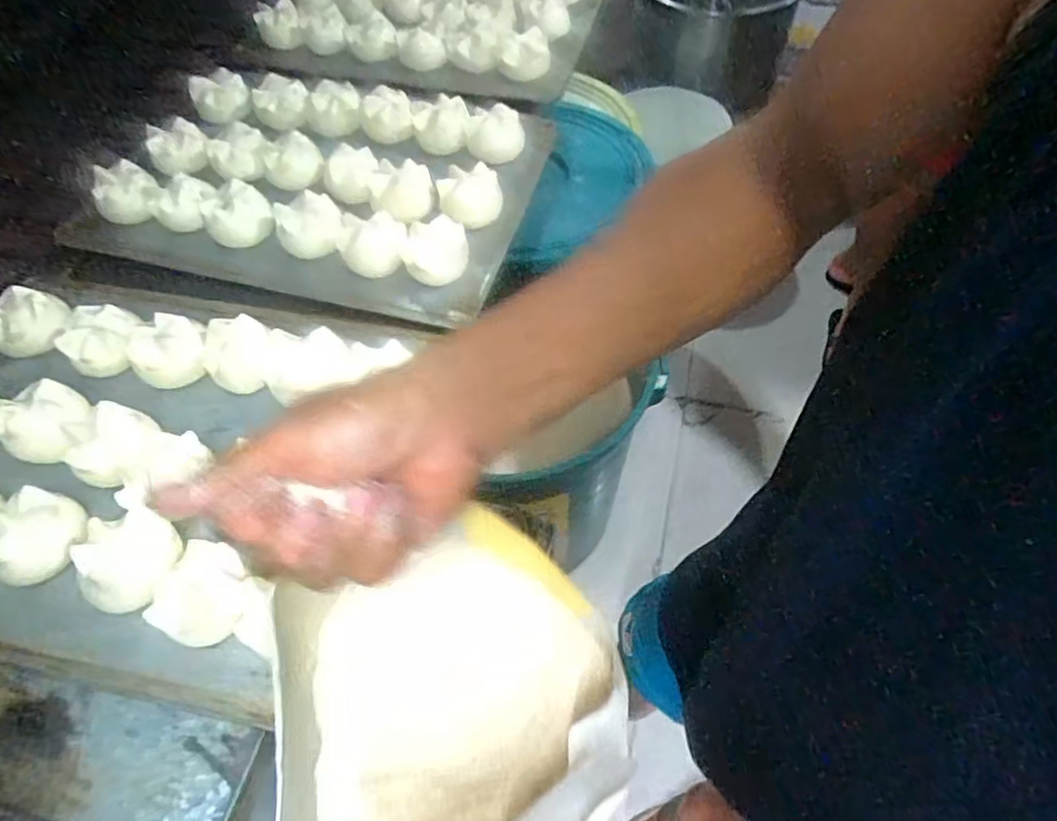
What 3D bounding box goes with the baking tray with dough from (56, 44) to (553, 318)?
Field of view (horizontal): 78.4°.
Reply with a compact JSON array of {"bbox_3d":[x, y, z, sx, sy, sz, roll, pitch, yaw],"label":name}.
[{"bbox_3d":[-0.213,-0.267,0.691,0.425,0.053,0.337,12,57,10],"label":"baking tray with dough"}]

